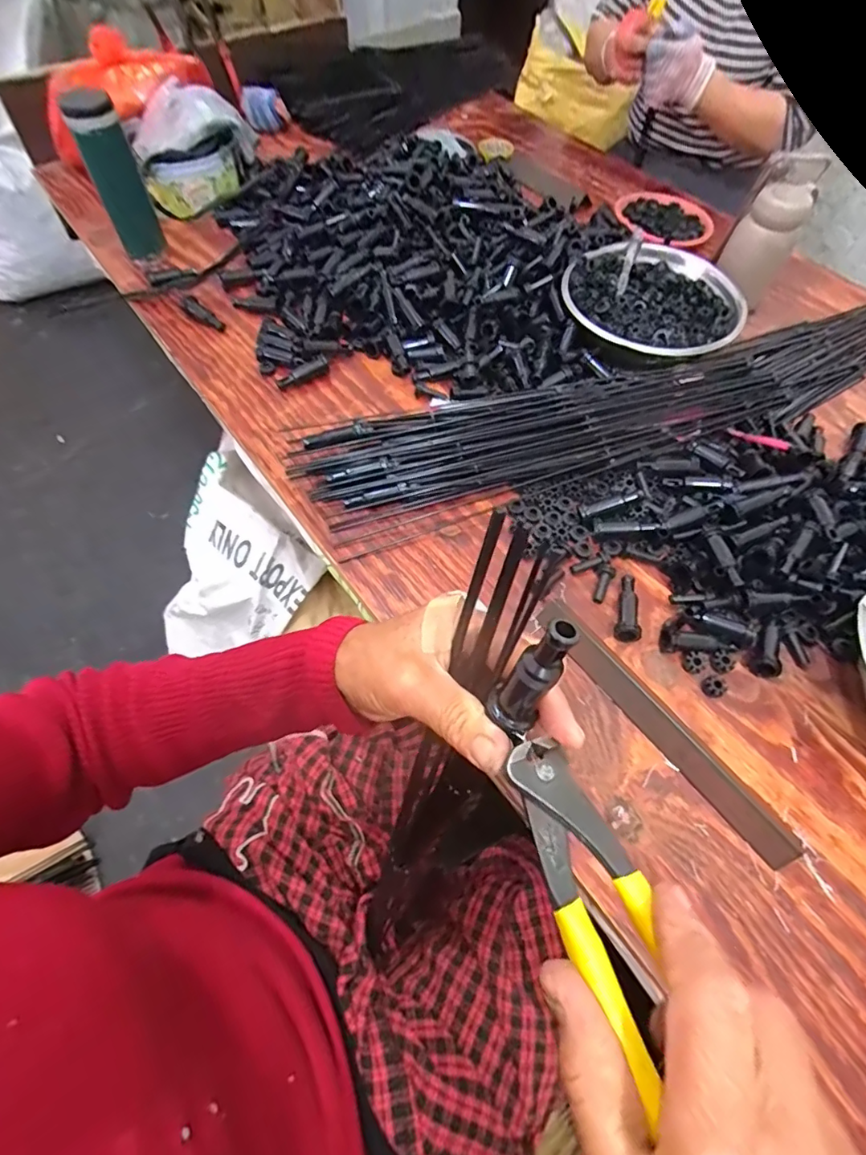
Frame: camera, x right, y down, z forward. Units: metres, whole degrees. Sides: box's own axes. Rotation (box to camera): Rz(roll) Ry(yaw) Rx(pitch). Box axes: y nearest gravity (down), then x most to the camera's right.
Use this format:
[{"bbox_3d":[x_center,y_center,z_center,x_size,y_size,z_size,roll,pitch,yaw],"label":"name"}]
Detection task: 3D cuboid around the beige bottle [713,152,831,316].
[{"bbox_3d":[0.451,-0.463,0.708,0.083,0.156,0.101,31,63,14],"label":"beige bottle"}]

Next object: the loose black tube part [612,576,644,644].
[{"bbox_3d":[0.187,0.027,0.487,0.025,0.026,0.067,19,61,8],"label":"loose black tube part"}]

